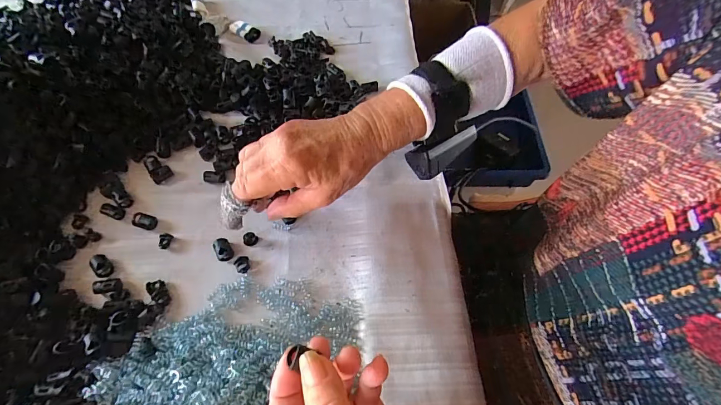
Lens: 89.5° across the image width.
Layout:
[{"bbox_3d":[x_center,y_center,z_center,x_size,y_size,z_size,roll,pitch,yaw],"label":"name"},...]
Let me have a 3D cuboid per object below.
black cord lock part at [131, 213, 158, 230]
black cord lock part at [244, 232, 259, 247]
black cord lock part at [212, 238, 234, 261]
[{"bbox_3d":[-0.207,0.018,0.347,0.024,0.007,0.014,10,59,8],"label":"black cord lock part"},{"bbox_3d":[-0.101,0.033,0.331,0.013,0.010,0.010,-31,64,-16],"label":"black cord lock part"},{"bbox_3d":[-0.124,0.042,0.327,0.014,0.007,0.021,-26,61,-14],"label":"black cord lock part"}]

